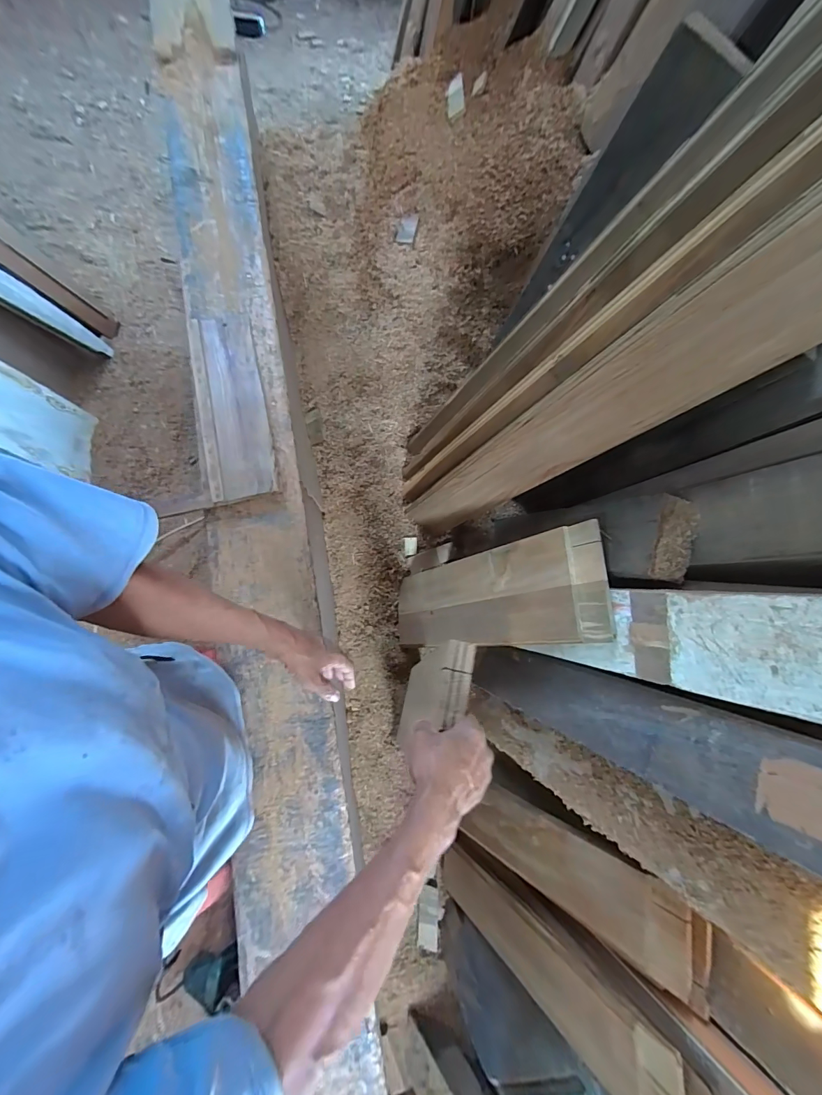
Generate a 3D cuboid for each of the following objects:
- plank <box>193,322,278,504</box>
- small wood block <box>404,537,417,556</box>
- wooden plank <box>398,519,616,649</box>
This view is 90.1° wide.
[{"bbox_3d":[-0.337,-0.274,0.782,0.116,0.033,0.388,-13,76,-3],"label":"plank"},{"bbox_3d":[-0.001,-0.003,1.138,0.038,0.009,0.050,-5,96,-13],"label":"small wood block"},{"bbox_3d":[0.133,0.116,0.885,0.028,0.623,0.187,7,73,-31],"label":"wooden plank"}]

